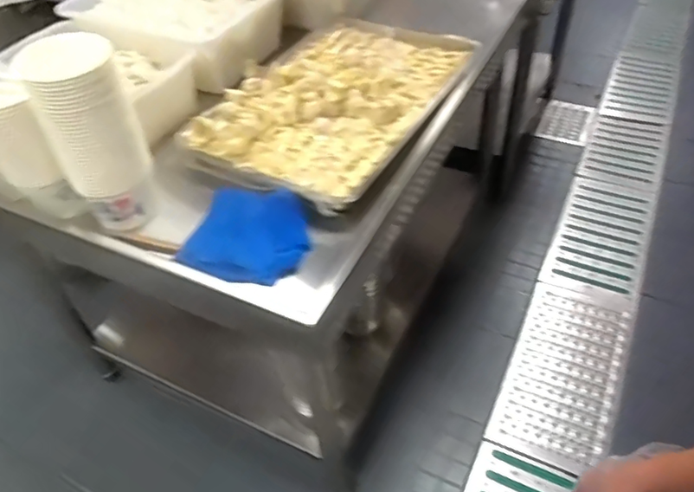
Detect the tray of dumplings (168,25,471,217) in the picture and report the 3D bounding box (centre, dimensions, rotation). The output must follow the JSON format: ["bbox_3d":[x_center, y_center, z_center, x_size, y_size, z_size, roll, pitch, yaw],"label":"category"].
[{"bbox_3d":[-0.028,-0.318,1.126,0.410,0.088,0.595,20,52,24],"label":"tray of dumplings"}]

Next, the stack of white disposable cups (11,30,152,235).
[{"bbox_3d":[-0.396,-0.176,0.877,0.132,0.308,0.107,-17,47,-10],"label":"stack of white disposable cups"}]

